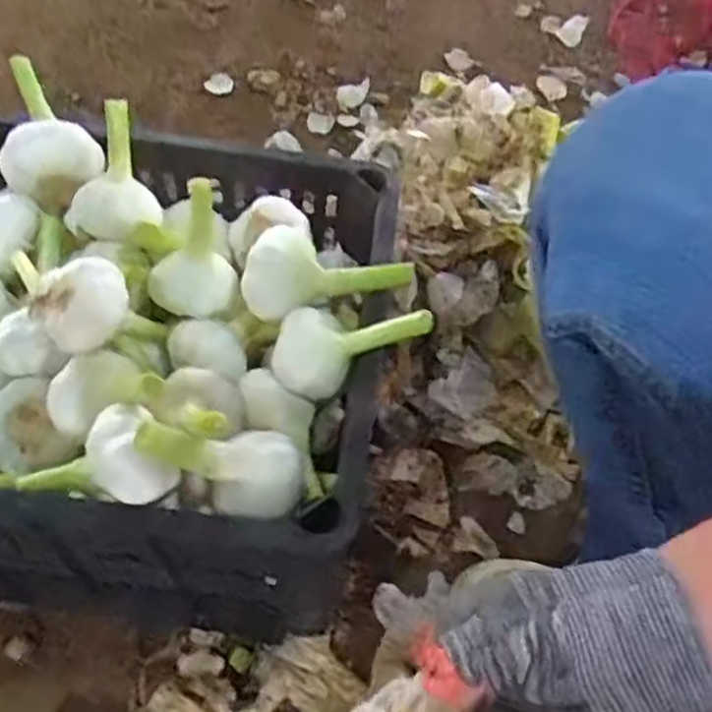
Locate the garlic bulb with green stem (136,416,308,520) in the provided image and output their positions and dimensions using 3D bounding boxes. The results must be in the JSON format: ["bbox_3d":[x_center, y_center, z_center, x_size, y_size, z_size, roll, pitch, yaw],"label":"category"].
[{"bbox_3d":[-0.077,0.055,0.407,0.093,0.041,0.047,25,55,-25],"label":"garlic bulb with green stem"}]

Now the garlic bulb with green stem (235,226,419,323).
[{"bbox_3d":[-0.019,-0.046,0.474,0.103,0.042,0.048,12,59,3],"label":"garlic bulb with green stem"}]

